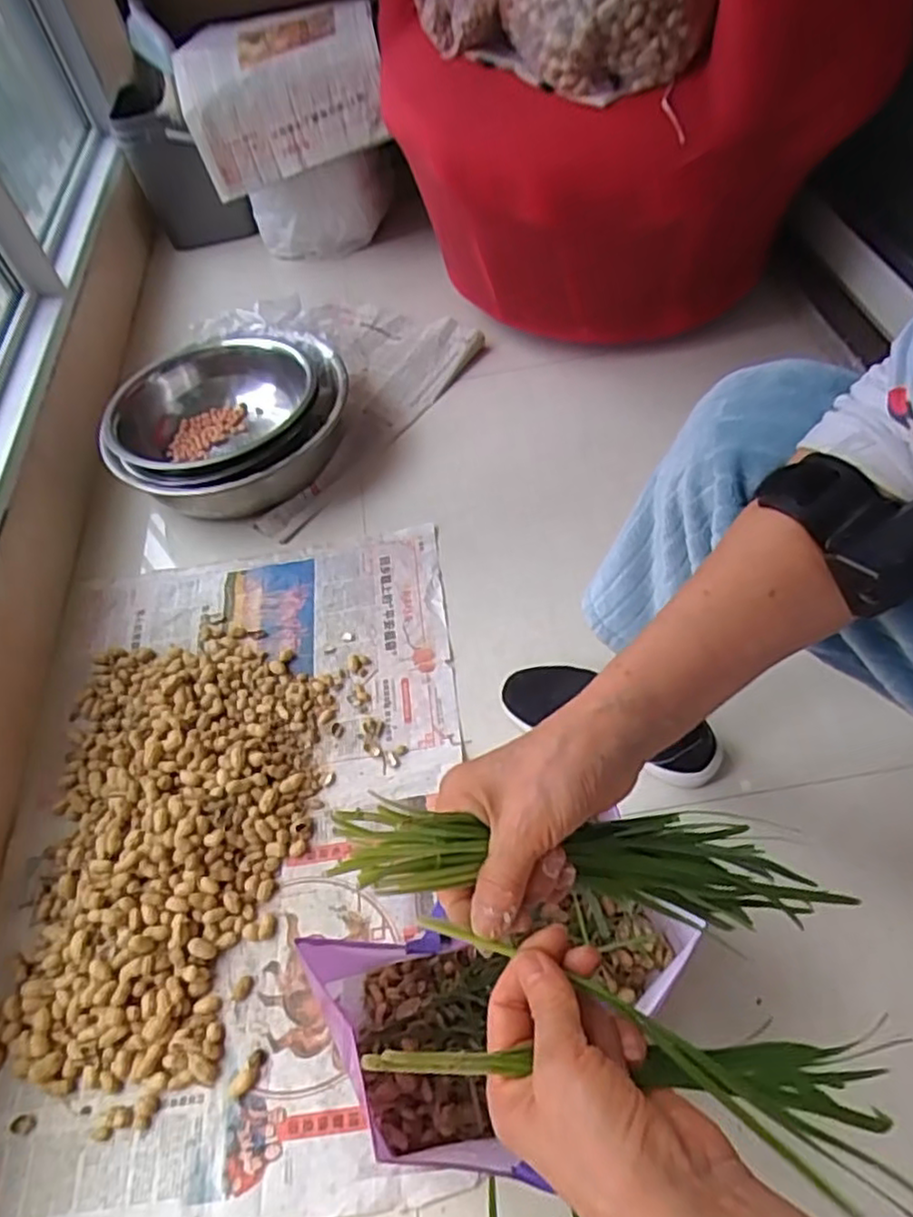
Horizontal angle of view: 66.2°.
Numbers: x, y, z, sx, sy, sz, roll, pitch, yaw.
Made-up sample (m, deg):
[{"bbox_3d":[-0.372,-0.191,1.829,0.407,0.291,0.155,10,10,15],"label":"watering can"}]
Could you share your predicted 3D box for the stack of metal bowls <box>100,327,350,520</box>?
[{"bbox_3d":[-0.332,-0.286,1.065,0.334,0.120,0.336,-7,54,4],"label":"stack of metal bowls"}]

